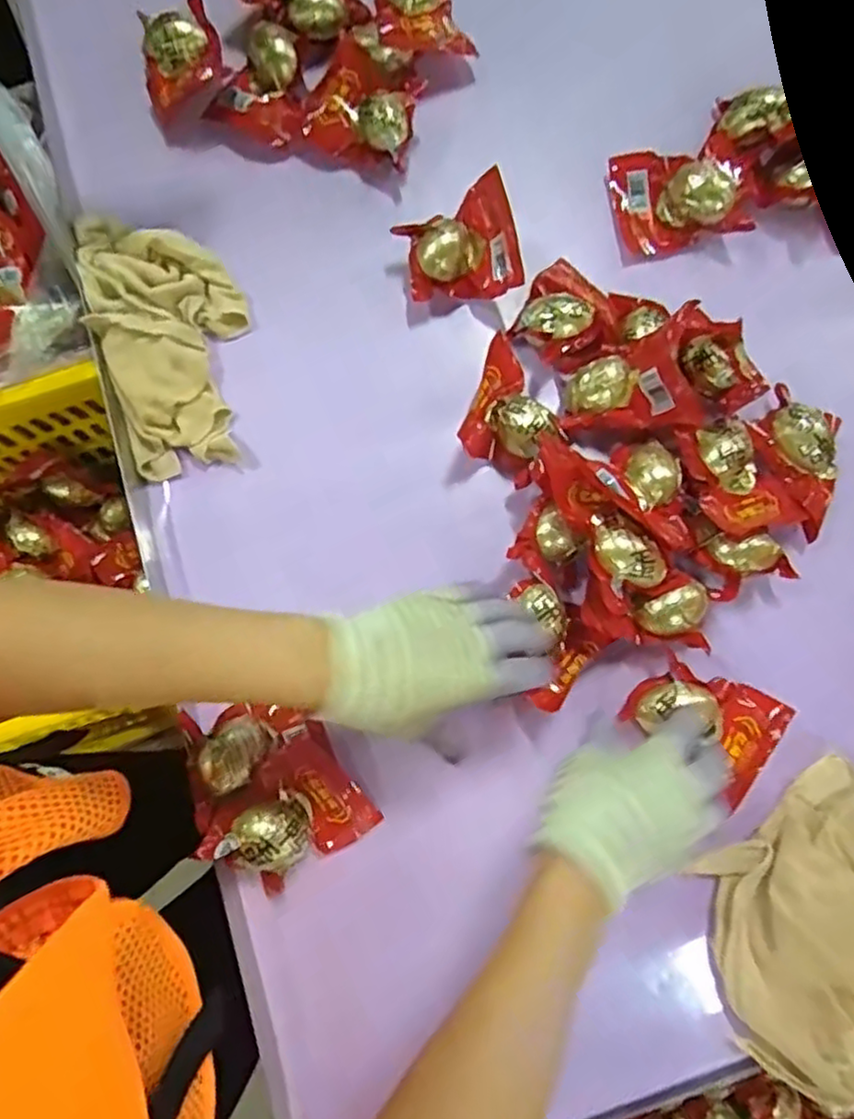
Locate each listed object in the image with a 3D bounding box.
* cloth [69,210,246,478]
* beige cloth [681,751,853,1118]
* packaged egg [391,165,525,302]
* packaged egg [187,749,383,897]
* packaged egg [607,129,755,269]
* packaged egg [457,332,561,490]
[{"bbox_3d":[-0.213,-0.187,0.563,0.122,0.039,0.229,-12,80,-3],"label":"cloth"},{"bbox_3d":[0.281,0.257,0.468,0.178,0.077,0.175,-23,80,-5],"label":"beige cloth"},{"bbox_3d":[0.031,-0.264,0.578,0.097,0.056,0.085,-11,80,-3],"label":"packaged egg"},{"bbox_3d":[-0.102,0.191,0.491,0.107,0.047,0.077,-33,81,-7],"label":"packaged egg"},{"bbox_3d":[0.227,-0.331,0.609,0.113,0.045,0.101,-13,80,-3],"label":"packaged egg"},{"bbox_3d":[0.071,-0.118,0.544,0.070,0.038,0.104,20,79,3],"label":"packaged egg"}]

